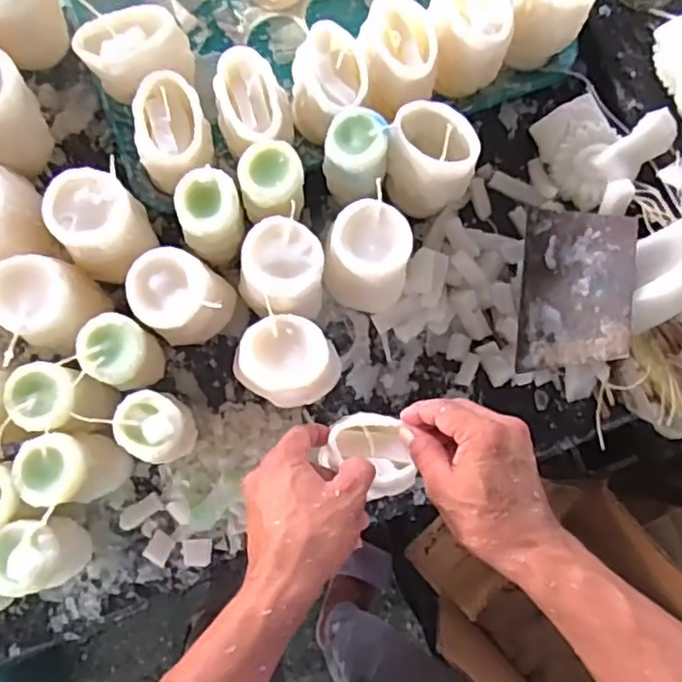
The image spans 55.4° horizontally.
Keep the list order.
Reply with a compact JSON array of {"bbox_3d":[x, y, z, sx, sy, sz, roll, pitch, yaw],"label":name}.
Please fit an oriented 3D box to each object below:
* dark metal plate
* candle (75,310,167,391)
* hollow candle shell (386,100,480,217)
[{"bbox_3d":[0.198,-0.045,0.555,0.006,0.096,0.137,10,82,-48],"label":"dark metal plate"},{"bbox_3d":[-0.174,0.011,0.522,0.053,0.080,0.055,4,84,-4],"label":"candle"},{"bbox_3d":[0.075,-0.155,0.567,0.063,0.088,0.079,-36,88,-7],"label":"hollow candle shell"}]

